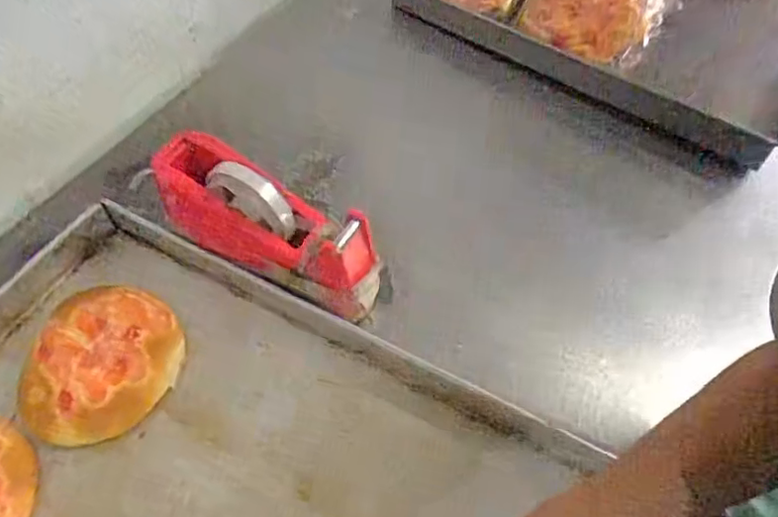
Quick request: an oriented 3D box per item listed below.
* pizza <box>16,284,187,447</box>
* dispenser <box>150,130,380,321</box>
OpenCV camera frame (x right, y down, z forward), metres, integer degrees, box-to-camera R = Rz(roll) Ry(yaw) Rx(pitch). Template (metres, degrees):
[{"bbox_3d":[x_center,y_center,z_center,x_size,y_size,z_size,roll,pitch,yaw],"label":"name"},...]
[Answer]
[{"bbox_3d":[-0.237,0.088,0.503,0.113,0.034,0.135,10,56,6],"label":"pizza"},{"bbox_3d":[-0.099,-0.025,0.526,0.193,0.116,0.080,23,59,14],"label":"dispenser"}]

